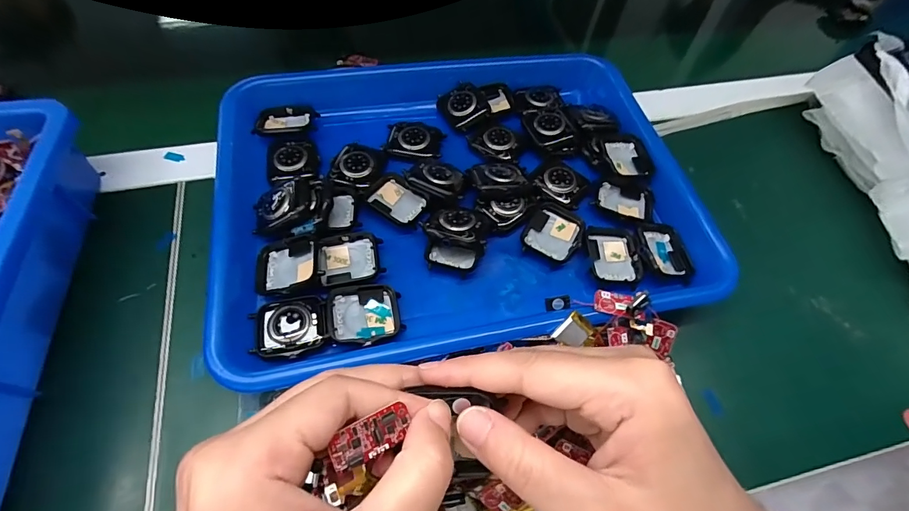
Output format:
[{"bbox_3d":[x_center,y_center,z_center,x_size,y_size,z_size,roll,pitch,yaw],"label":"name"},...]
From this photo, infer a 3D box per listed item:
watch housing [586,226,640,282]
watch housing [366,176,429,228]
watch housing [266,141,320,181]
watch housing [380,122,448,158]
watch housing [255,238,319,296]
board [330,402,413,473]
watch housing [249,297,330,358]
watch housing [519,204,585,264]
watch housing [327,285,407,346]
[{"bbox_3d":[0.109,-0.002,0.295,0.035,0.010,0.045,1,59,-3],"label":"watch housing"},{"bbox_3d":[-0.040,-0.038,0.302,0.042,0.010,0.034,31,62,14],"label":"watch housing"},{"bbox_3d":[-0.120,-0.074,0.311,0.036,0.006,0.039,-9,60,-9],"label":"watch housing"},{"bbox_3d":[-0.032,-0.092,0.330,0.044,0.006,0.029,3,59,-2],"label":"watch housing"},{"bbox_3d":[-0.106,0.007,0.268,0.037,0.013,0.038,-3,59,-5],"label":"watch housing"},{"bbox_3d":[-0.027,0.062,0.142,0.028,0.004,0.014,-20,97,-29],"label":"board"},{"bbox_3d":[-0.097,0.041,0.246,0.043,0.007,0.033,-4,60,-6],"label":"watch housing"},{"bbox_3d":[0.071,-0.017,0.298,0.038,0.006,0.044,28,61,12],"label":"watch housing"},{"bbox_3d":[-0.054,0.036,0.256,0.042,0.015,0.036,-10,60,-9],"label":"watch housing"}]

